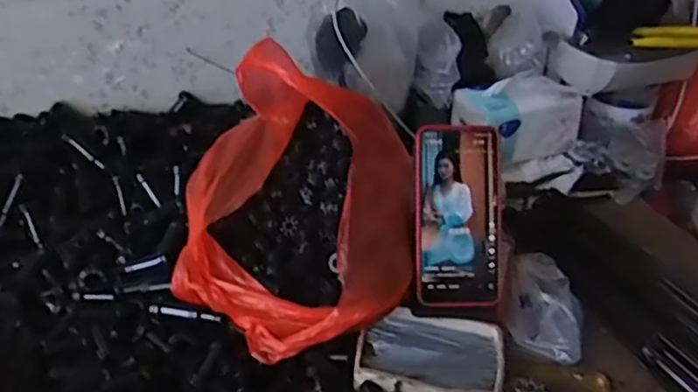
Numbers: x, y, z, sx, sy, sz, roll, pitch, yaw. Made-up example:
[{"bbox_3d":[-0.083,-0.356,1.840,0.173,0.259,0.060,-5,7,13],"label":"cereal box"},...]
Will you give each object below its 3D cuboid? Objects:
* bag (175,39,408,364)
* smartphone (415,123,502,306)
[{"bbox_3d":[-0.048,-0.007,0.582,0.214,0.172,0.250,2,36,4],"label":"bag"},{"bbox_3d":[0.101,0.017,0.581,0.078,0.162,0.016,-1,0,0],"label":"smartphone"}]

